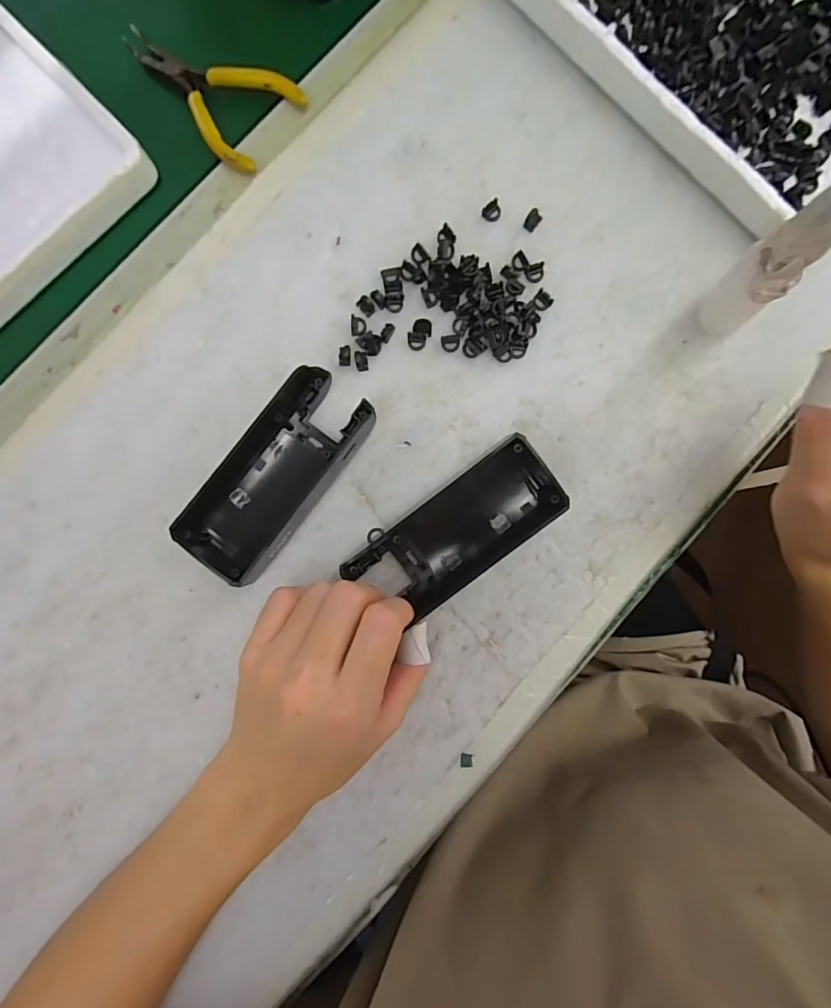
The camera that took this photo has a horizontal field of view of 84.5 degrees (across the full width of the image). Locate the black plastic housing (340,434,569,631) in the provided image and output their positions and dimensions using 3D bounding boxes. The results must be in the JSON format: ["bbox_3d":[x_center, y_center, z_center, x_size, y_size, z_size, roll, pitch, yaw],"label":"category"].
[{"bbox_3d":[0.021,0.016,0.225,0.103,0.030,0.047,-38,85,-2],"label":"black plastic housing"}]

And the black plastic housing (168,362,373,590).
[{"bbox_3d":[-0.068,-0.015,0.229,0.046,0.027,0.106,36,87,4],"label":"black plastic housing"}]

